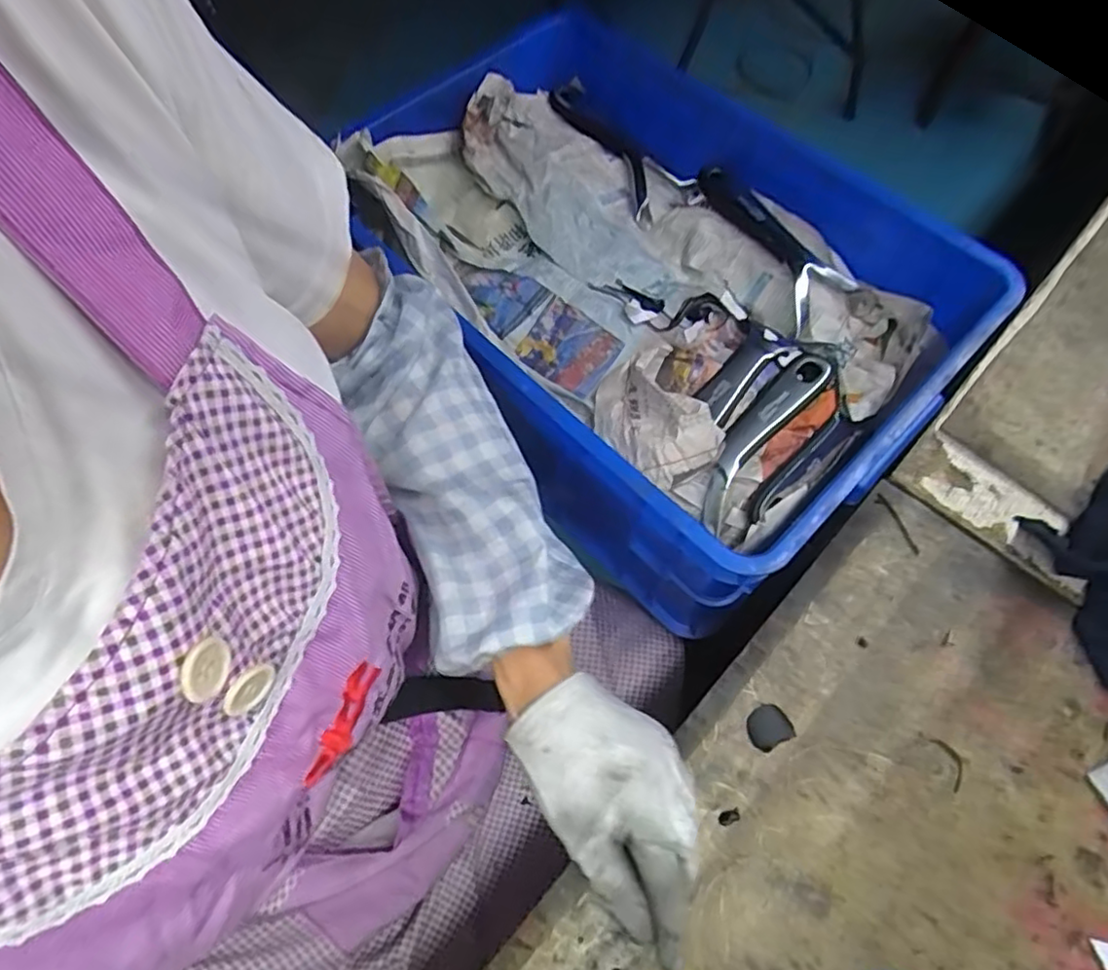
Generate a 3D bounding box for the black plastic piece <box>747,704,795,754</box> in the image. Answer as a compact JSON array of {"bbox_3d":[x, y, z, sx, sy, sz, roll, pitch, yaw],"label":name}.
[{"bbox_3d":[0.127,0.142,0.392,0.025,0.004,0.023,-26,66,-11],"label":"black plastic piece"}]

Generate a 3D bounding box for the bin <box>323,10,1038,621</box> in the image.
[{"bbox_3d":[0.079,-0.161,0.608,0.340,0.202,0.483,-41,70,-18],"label":"bin"}]

